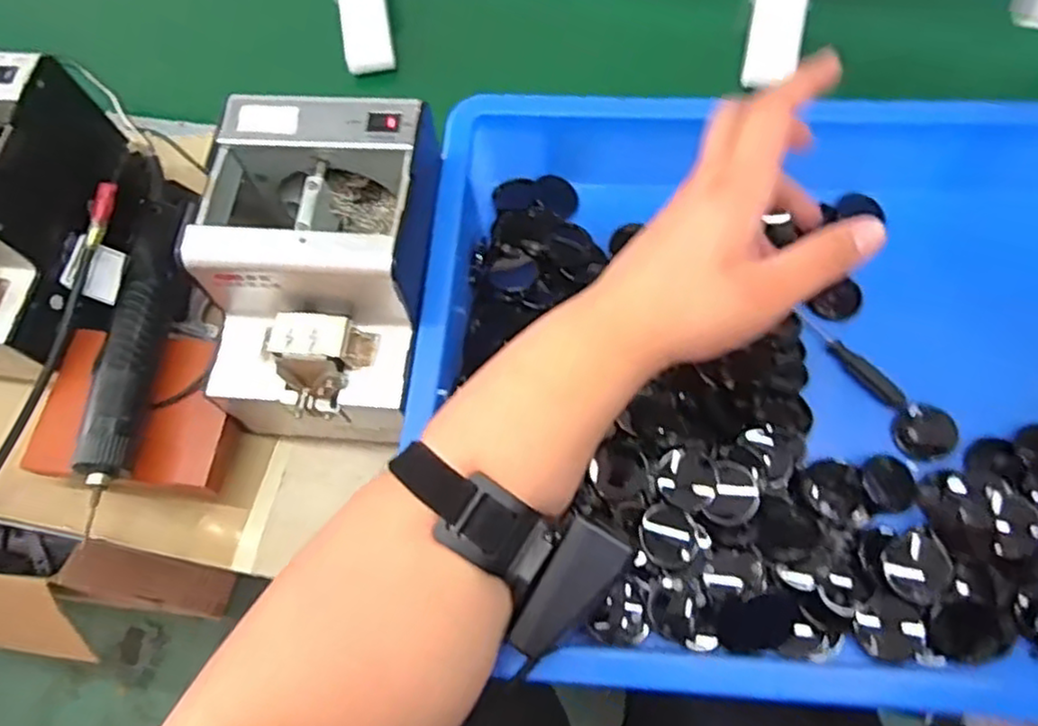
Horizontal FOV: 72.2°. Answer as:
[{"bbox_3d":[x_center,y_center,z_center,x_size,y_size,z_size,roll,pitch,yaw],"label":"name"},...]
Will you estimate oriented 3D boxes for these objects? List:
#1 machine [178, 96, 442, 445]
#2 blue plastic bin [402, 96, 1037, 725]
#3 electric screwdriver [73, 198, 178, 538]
[{"bbox_3d":[-0.122,-0.058,0.457,0.128,0.127,0.185,5,66,5],"label":"machine"},{"bbox_3d":[0.194,0.016,0.490,0.499,0.181,0.376,3,66,4],"label":"blue plastic bin"},{"bbox_3d":[-0.256,-0.014,0.473,0.037,0.030,0.211,2,66,4],"label":"electric screwdriver"}]

